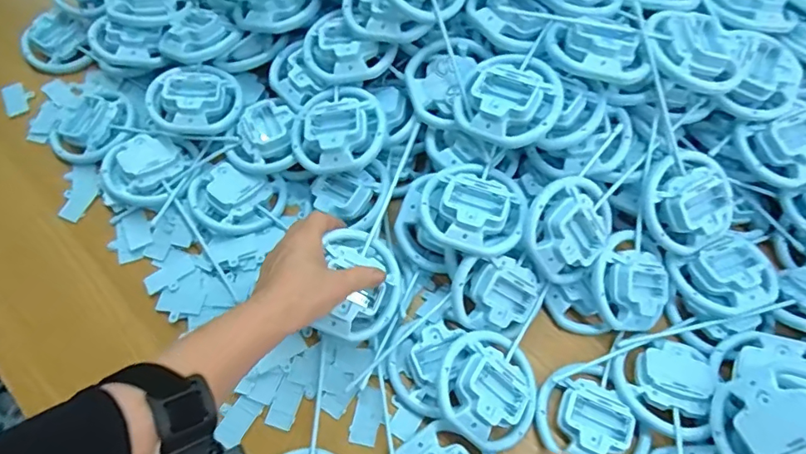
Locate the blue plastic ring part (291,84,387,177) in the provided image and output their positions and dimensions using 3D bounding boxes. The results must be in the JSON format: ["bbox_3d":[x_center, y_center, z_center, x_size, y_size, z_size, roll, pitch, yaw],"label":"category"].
[{"bbox_3d":[-0.071,-0.107,0.543,0.100,0.041,0.100,0,63,0],"label":"blue plastic ring part"}]

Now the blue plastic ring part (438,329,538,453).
[{"bbox_3d":[0.080,0.148,0.461,0.099,0.036,0.099,2,81,-14],"label":"blue plastic ring part"}]

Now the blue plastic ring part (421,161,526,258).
[{"bbox_3d":[0.070,-0.024,0.491,0.098,0.023,0.100,15,64,7],"label":"blue plastic ring part"}]

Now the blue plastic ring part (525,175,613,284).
[{"bbox_3d":[0.161,0.002,0.488,0.088,0.030,0.102,24,90,-14],"label":"blue plastic ring part"}]

